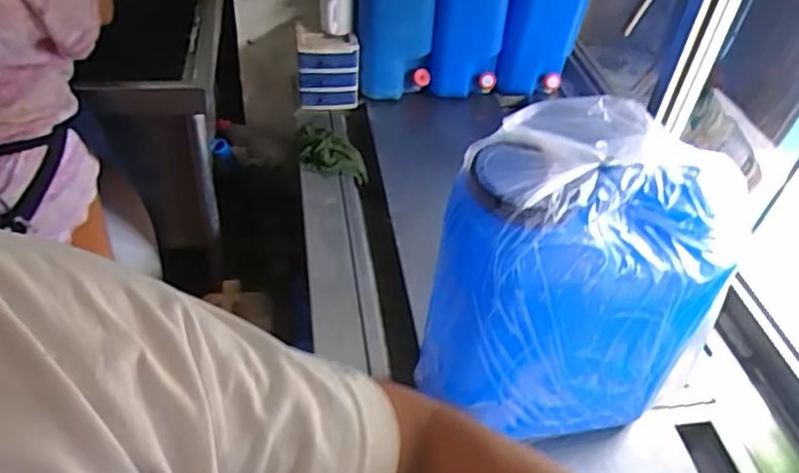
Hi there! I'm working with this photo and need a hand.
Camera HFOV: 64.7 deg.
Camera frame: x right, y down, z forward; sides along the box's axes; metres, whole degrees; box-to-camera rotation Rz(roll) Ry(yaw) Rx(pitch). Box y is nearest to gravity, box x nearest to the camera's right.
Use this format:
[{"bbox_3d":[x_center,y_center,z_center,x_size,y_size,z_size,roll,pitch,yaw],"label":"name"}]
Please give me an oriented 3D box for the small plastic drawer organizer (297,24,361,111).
[{"bbox_3d":[-0.165,-0.389,1.462,0.136,0.160,0.093,-3,44,-9],"label":"small plastic drawer organizer"}]

